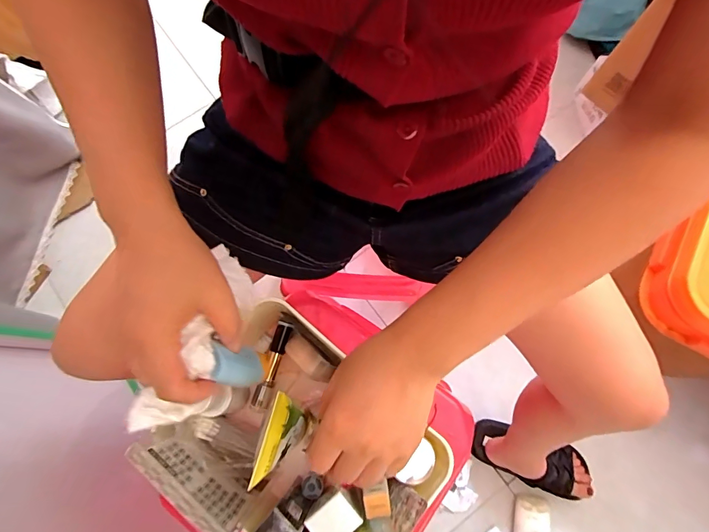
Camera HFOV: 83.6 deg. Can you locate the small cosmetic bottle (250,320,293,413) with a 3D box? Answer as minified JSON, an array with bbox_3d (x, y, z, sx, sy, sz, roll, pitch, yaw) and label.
[{"bbox_3d":[-0.093,0.112,0.446,0.018,0.012,0.101,17,75,6],"label":"small cosmetic bottle"}]

